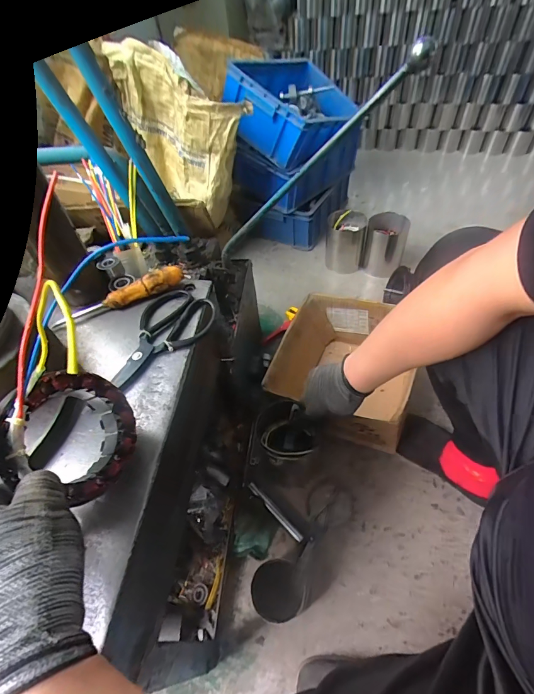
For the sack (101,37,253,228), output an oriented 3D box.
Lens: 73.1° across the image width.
[{"bbox_3d":[-0.221,-0.535,0.968,0.352,0.373,0.110,26,59,24],"label":"sack"}]

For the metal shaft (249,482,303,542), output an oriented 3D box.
[{"bbox_3d":[0.015,0.335,0.736,0.015,0.012,0.148,-39,57,-22],"label":"metal shaft"}]

